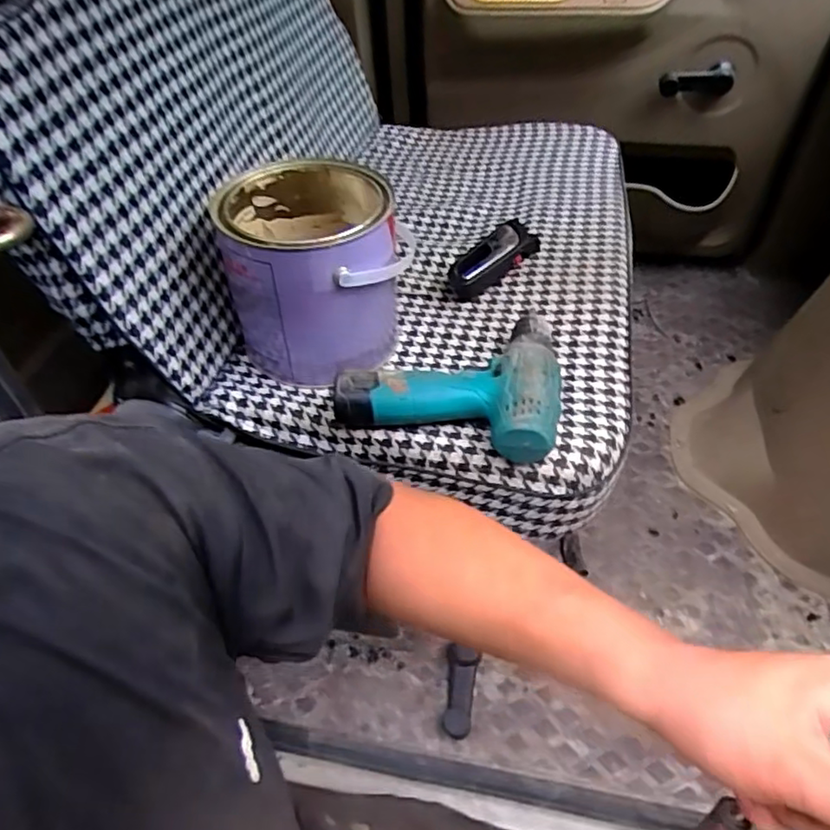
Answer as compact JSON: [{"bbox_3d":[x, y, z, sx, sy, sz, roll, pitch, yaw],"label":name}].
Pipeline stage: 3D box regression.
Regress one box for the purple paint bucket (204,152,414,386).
[{"bbox_3d":[-0.093,-0.137,0.598,0.159,0.157,0.162,-1,48,1],"label":"purple paint bucket"}]

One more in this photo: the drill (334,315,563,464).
[{"bbox_3d":[0.049,-0.051,0.574,0.186,0.062,0.195,13,50,14],"label":"drill"}]

